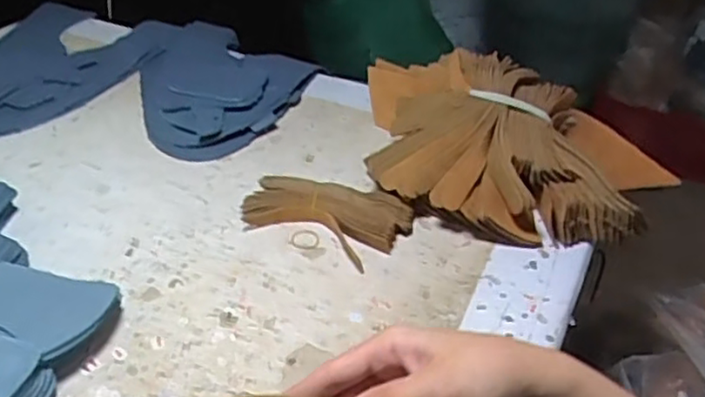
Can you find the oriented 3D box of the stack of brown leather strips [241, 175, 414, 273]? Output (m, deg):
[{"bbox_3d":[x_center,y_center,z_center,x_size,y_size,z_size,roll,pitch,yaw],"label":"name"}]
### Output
[{"bbox_3d":[-0.021,0.013,0.555,0.126,0.021,0.063,17,41,18],"label":"stack of brown leather strips"}]

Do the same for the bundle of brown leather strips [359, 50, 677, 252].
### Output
[{"bbox_3d":[0.132,-0.056,0.603,0.233,0.074,0.216,3,39,2],"label":"bundle of brown leather strips"}]

